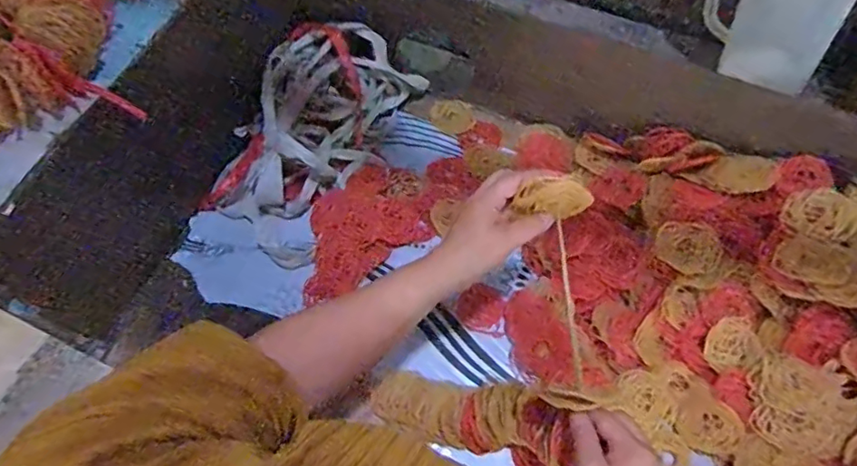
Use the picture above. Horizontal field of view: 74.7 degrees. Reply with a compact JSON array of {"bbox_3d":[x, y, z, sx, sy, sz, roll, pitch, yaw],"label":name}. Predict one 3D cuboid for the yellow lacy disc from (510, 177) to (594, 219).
[{"bbox_3d":[0.111,-0.031,0.491,0.066,0.044,0.018,5,63,5],"label":"yellow lacy disc"}]

